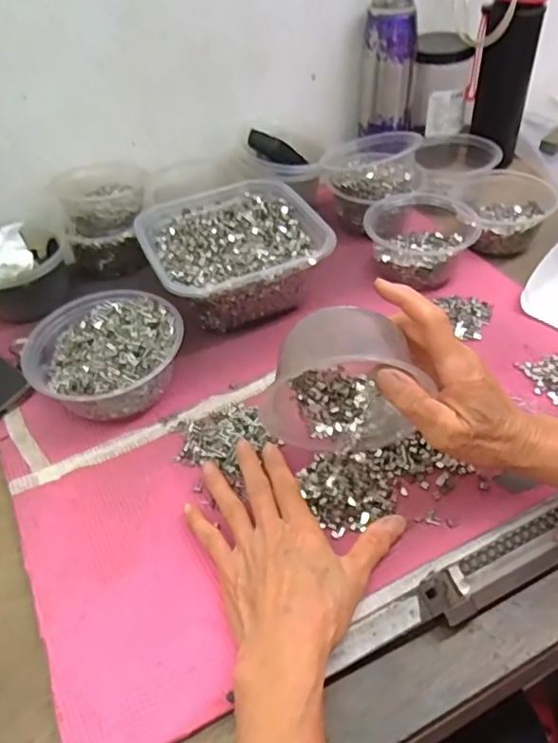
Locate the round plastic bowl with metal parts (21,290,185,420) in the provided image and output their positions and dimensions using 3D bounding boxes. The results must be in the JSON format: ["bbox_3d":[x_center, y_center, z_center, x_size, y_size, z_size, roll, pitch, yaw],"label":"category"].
[{"bbox_3d":[-0.154,-0.013,0.529,0.132,0.059,0.134,-2,47,2],"label":"round plastic bowl with metal parts"}]

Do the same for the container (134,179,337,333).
[{"bbox_3d":[-0.050,-0.124,0.613,0.172,0.066,0.173,-21,50,-15],"label":"container"}]

